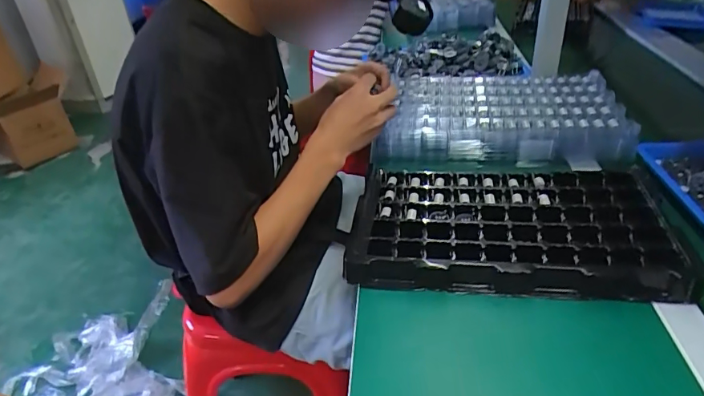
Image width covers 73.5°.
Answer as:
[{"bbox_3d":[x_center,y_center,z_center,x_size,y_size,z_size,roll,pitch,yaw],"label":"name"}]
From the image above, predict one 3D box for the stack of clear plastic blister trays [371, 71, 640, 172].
[{"bbox_3d":[0.236,-0.135,0.784,0.369,0.077,0.238,1,33,10],"label":"stack of clear plastic blister trays"}]

